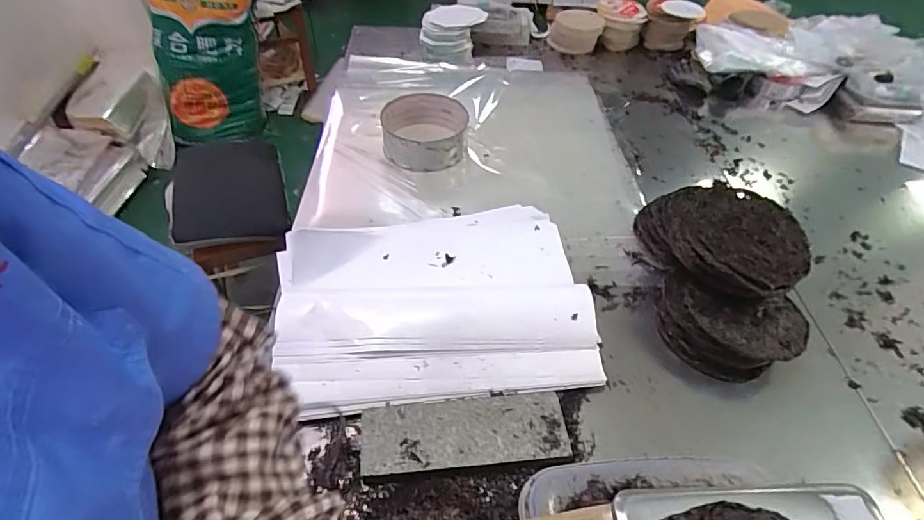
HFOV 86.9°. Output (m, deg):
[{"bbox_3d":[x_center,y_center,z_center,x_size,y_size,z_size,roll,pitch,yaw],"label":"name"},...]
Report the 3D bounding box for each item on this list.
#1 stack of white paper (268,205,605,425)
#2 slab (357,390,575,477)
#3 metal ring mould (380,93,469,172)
[{"bbox_3d":[-0.052,0.059,0.856,0.528,0.068,0.399,-7,47,-9],"label":"stack of white paper"},{"bbox_3d":[0.003,0.256,0.721,0.293,0.033,0.099,-4,49,-6],"label":"slab"},{"bbox_3d":[-0.093,-0.316,1.179,0.204,0.097,0.204,6,49,3],"label":"metal ring mould"}]

